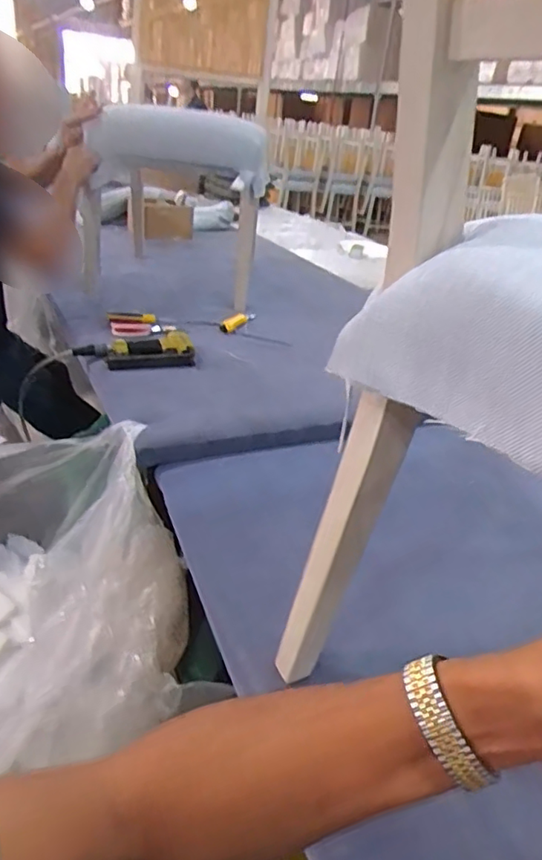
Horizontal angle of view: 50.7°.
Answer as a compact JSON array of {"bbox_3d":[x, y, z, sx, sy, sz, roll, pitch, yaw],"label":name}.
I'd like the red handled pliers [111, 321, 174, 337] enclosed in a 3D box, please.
[{"bbox_3d":[-0.322,-0.251,1.422,0.157,0.024,0.079,4,28,-6],"label":"red handled pliers"}]

